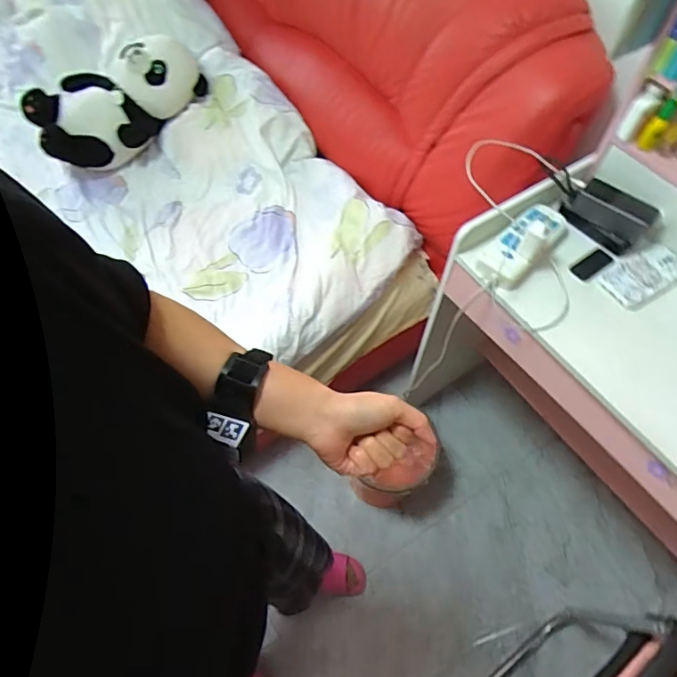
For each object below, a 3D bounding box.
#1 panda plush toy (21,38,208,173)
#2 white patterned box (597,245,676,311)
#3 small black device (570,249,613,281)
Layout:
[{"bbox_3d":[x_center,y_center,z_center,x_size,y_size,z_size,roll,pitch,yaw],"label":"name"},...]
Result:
[{"bbox_3d":[-0.554,-0.608,1.315,0.444,0.219,0.109,-35,44,-10],"label":"panda plush toy"},{"bbox_3d":[0.534,-0.113,0.882,0.158,0.019,0.090,-27,63,-17],"label":"white patterned box"},{"bbox_3d":[0.446,-0.129,0.897,0.089,0.012,0.038,-30,63,-18],"label":"small black device"}]

